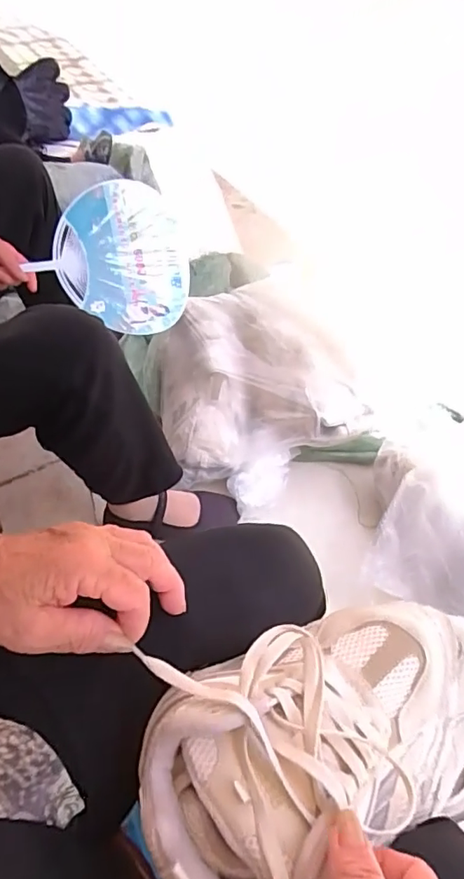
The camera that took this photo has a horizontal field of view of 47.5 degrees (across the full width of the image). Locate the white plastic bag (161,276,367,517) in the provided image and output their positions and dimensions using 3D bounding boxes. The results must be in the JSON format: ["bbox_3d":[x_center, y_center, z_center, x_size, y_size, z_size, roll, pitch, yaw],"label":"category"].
[{"bbox_3d":[0.015,-0.101,0.934,0.298,0.198,0.354,-17,55,-10],"label":"white plastic bag"}]

